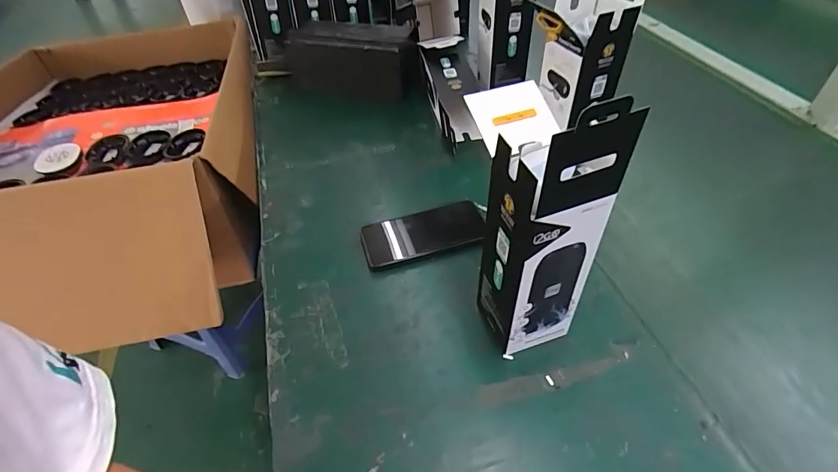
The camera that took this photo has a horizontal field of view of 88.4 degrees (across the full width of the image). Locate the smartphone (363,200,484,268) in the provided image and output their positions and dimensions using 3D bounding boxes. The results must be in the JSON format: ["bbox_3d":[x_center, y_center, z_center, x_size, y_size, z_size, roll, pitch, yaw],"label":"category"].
[{"bbox_3d":[0.005,-0.006,0.566,0.156,0.013,0.071,-14,54,-11],"label":"smartphone"}]

